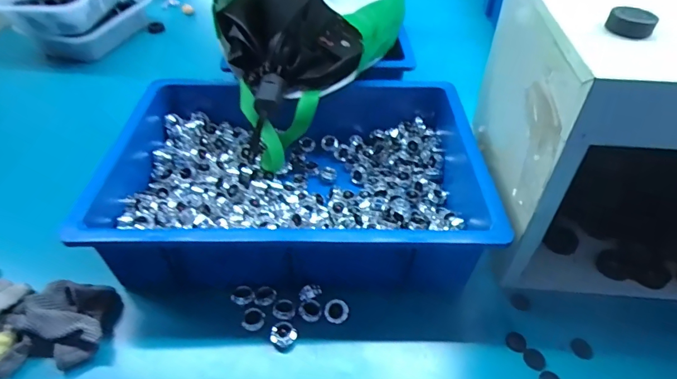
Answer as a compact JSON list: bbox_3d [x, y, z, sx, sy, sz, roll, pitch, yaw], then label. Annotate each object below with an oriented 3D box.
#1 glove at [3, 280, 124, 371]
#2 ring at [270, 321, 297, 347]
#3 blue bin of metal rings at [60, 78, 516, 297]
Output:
[{"bbox_3d":[-0.290,0.140,0.439,0.100,0.046,0.091,-11,46,-12],"label":"glove"},{"bbox_3d":[-0.059,0.154,0.448,0.025,0.012,0.024,1,44,-1],"label":"ring"},{"bbox_3d":[-0.051,-0.027,0.561,0.444,0.103,0.328,-1,44,-3],"label":"blue bin of metal rings"}]

